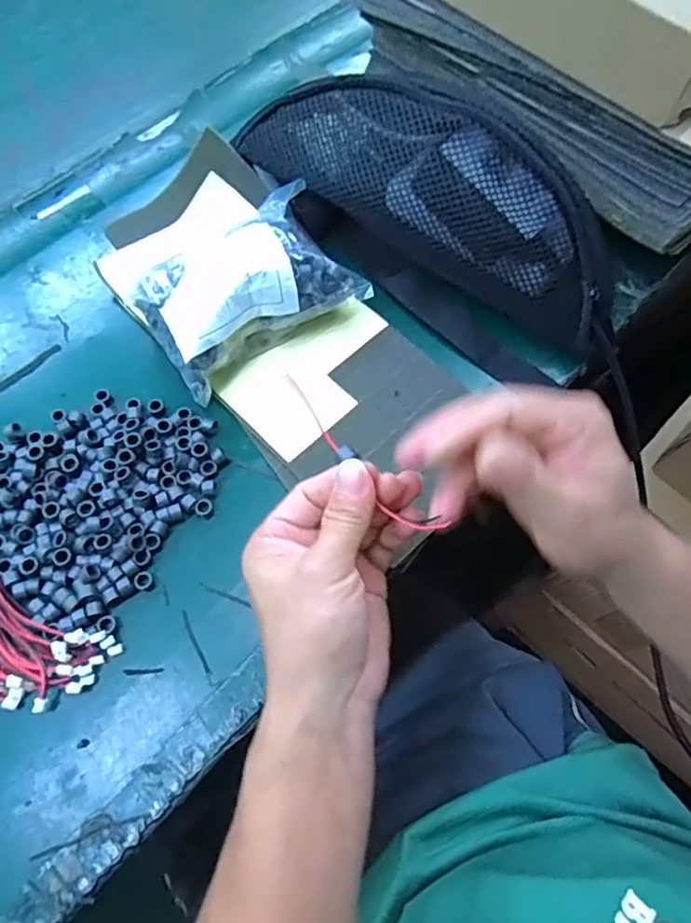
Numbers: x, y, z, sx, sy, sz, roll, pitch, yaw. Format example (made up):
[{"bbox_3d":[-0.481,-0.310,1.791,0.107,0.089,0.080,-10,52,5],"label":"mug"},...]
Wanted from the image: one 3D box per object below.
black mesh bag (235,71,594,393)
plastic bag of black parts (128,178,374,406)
[{"bbox_3d":[0.058,-0.168,0.406,0.275,0.096,0.088,41,71,14],"label":"black mesh bag"},{"bbox_3d":[-0.065,-0.113,0.403,0.133,0.054,0.091,-33,72,-15],"label":"plastic bag of black parts"}]

